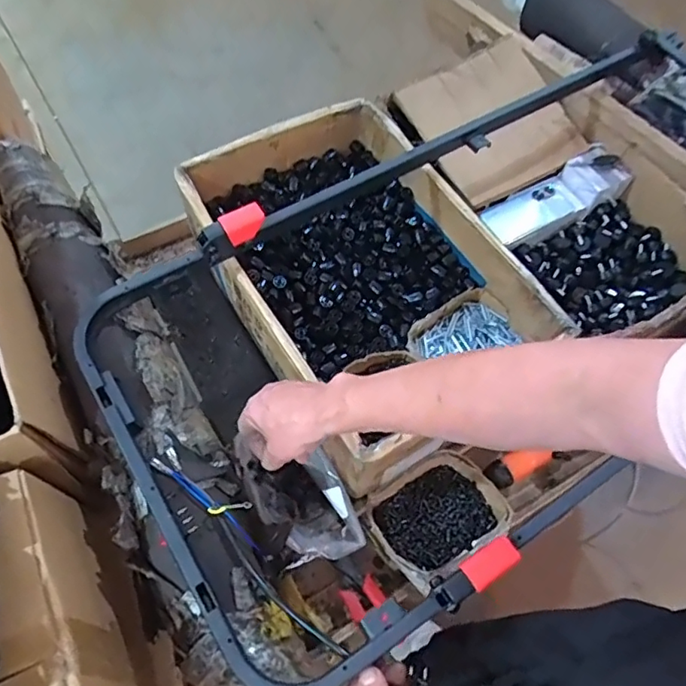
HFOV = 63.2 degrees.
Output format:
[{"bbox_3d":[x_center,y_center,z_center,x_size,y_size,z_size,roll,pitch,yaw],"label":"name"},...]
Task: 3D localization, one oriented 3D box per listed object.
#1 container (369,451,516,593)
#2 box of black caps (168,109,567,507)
[{"bbox_3d":[0.124,0.228,0.741,0.170,0.063,0.141,-30,68,-17],"label":"container"},{"bbox_3d":[0.028,-0.108,0.825,0.341,0.140,0.516,-27,67,-16],"label":"box of black caps"}]

